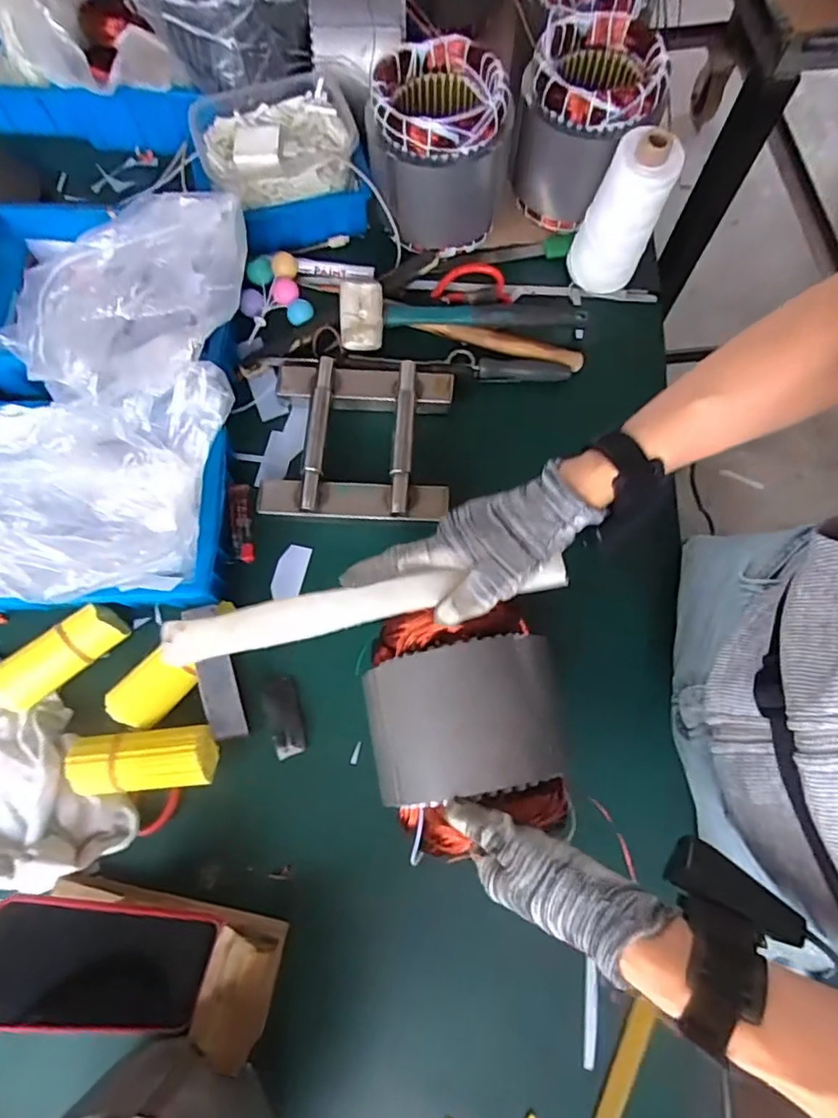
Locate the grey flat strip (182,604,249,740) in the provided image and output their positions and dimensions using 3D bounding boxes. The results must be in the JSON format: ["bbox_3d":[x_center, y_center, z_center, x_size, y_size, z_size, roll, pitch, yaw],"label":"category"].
[{"bbox_3d":[-0.190,0.107,0.538,0.030,0.005,0.125,-14,89,-24],"label":"grey flat strip"}]

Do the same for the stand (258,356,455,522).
[{"bbox_3d":[-0.064,-0.128,0.616,0.191,0.045,0.181,3,71,1],"label":"stand"}]

